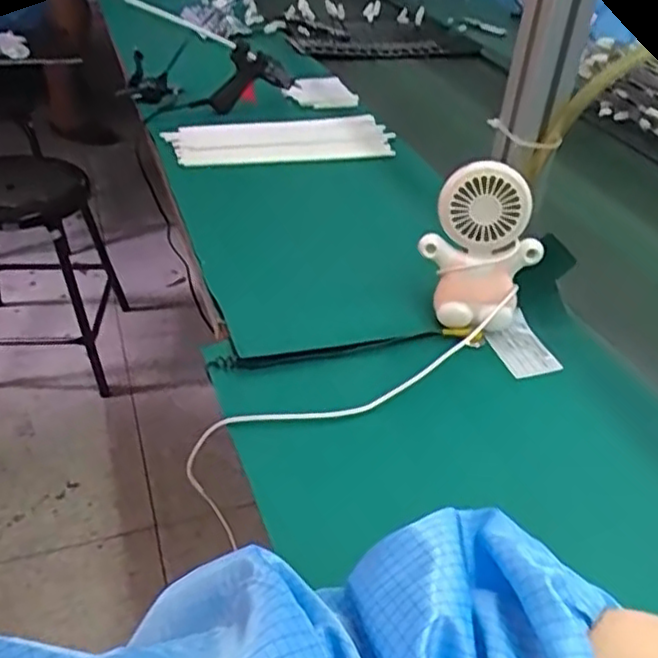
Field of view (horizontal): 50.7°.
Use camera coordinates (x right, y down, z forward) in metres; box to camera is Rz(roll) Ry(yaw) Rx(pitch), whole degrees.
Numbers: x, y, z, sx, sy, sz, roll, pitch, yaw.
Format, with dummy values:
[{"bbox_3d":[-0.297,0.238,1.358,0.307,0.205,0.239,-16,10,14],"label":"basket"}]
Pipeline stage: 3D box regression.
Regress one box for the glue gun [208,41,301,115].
[{"bbox_3d":[-0.106,-0.359,1.037,0.121,0.101,0.030,11,30,-40],"label":"glue gun"}]

